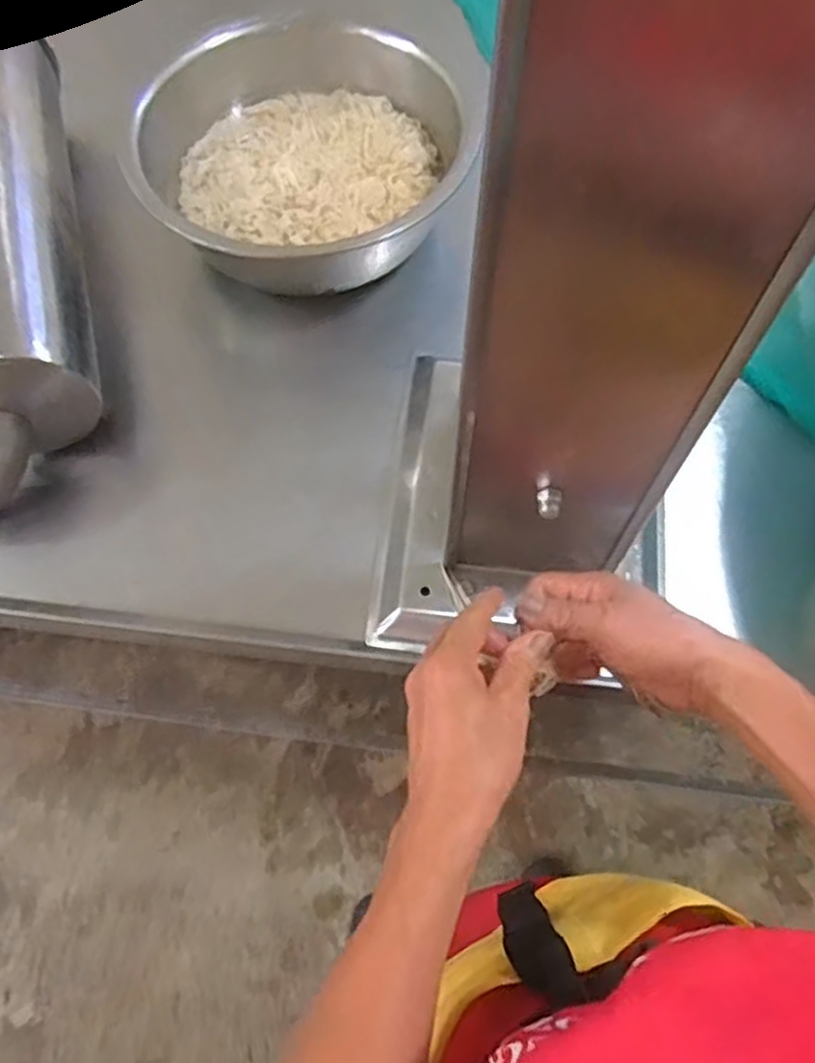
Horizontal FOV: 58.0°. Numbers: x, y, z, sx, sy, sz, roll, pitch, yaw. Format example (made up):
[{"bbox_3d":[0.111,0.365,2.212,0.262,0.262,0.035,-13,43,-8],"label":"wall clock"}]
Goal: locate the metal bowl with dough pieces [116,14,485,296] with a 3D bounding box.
[{"bbox_3d":[-0.111,-0.371,0.756,0.261,0.155,0.299,34,70,14],"label":"metal bowl with dough pieces"}]

